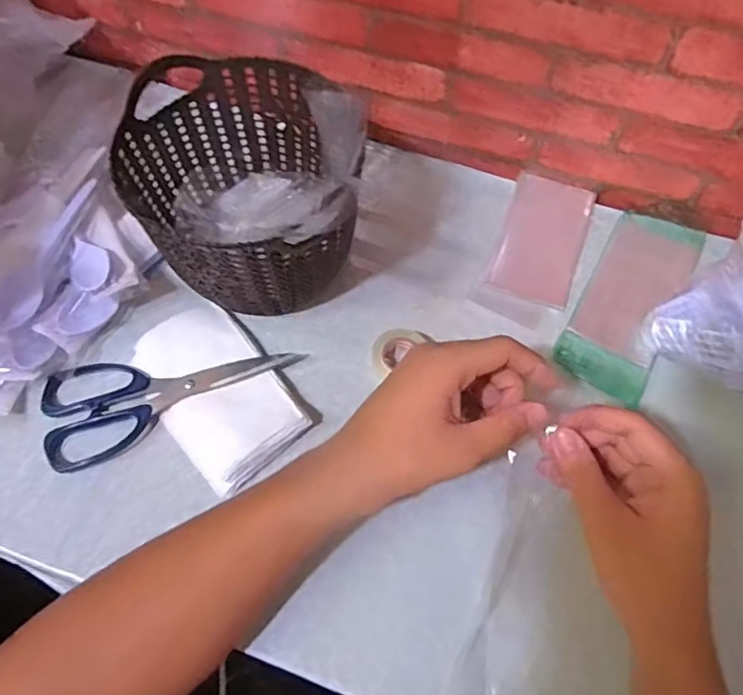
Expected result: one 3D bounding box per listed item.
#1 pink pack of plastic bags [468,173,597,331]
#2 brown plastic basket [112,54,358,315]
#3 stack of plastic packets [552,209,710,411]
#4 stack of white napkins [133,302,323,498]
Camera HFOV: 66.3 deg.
[{"bbox_3d":[0.141,-0.085,0.482,0.070,0.008,0.144,23,66,8],"label":"pink pack of plastic bags"},{"bbox_3d":[-0.094,-0.106,0.421,0.137,0.121,0.156,-26,68,-13],"label":"brown plastic basket"},{"bbox_3d":[0.211,-0.040,0.459,0.071,0.013,0.175,29,67,11],"label":"stack of plastic packets"},{"bbox_3d":[-0.112,0.028,0.412,0.087,0.022,0.137,-39,72,-18],"label":"stack of white napkins"}]

